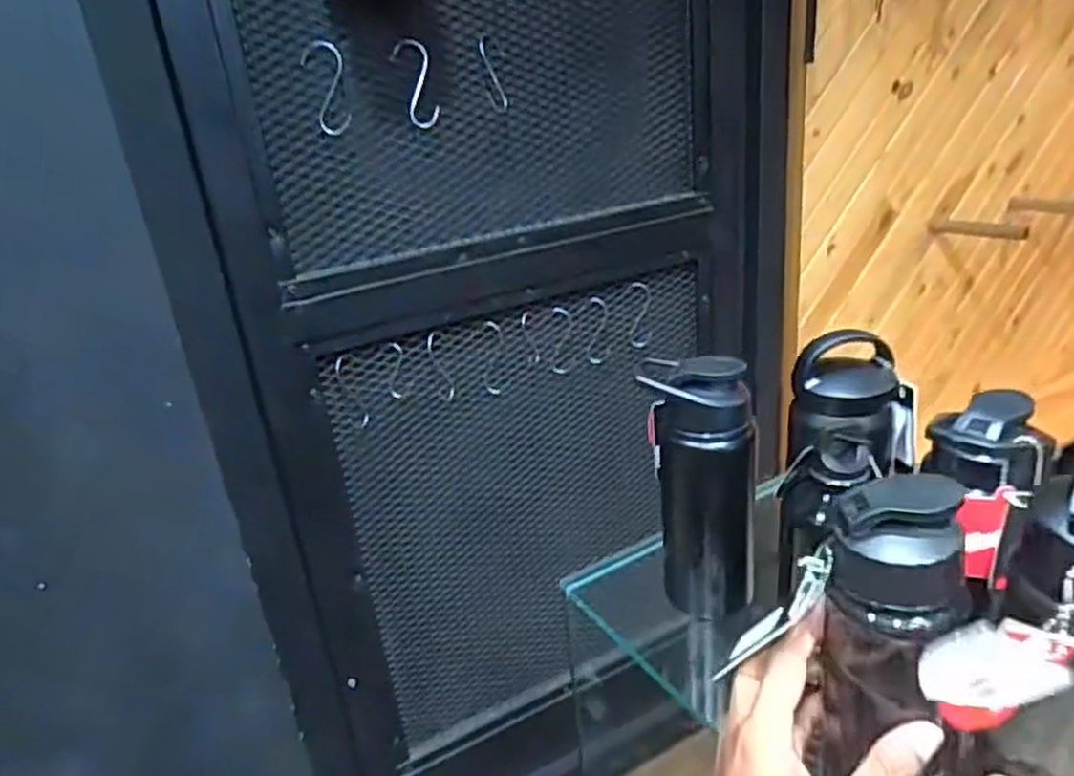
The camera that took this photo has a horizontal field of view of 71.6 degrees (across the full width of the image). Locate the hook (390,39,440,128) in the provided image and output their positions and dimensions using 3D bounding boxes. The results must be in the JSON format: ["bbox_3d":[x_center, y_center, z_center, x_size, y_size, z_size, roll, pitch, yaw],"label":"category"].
[{"bbox_3d":[-0.172,-0.431,1.057,0.057,0.117,0.006,-18,26,-25],"label":"hook"}]

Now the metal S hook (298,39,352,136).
[{"bbox_3d":[-0.281,-0.403,1.002,0.054,0.115,0.007,-19,26,-27],"label":"metal S hook"}]

